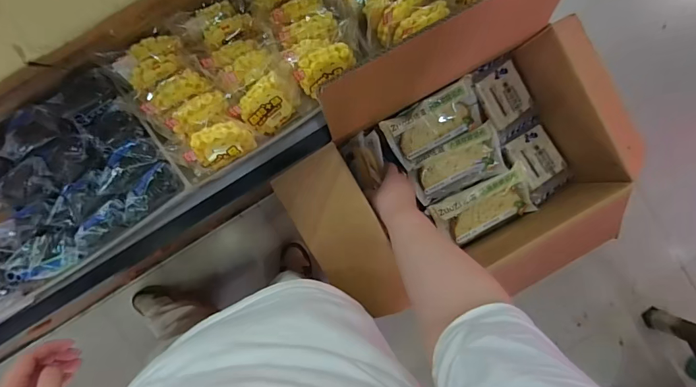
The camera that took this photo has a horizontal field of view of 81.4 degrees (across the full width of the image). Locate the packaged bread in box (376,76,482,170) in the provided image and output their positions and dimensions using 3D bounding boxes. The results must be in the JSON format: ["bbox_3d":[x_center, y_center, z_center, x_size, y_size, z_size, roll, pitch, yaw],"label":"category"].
[{"bbox_3d":[0.165,-0.134,0.760,0.187,0.029,0.093,-30,93,-5],"label":"packaged bread in box"}]

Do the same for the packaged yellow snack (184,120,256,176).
[{"bbox_3d":[-0.166,-0.064,0.520,0.084,0.039,0.051,-25,93,-5],"label":"packaged yellow snack"}]

